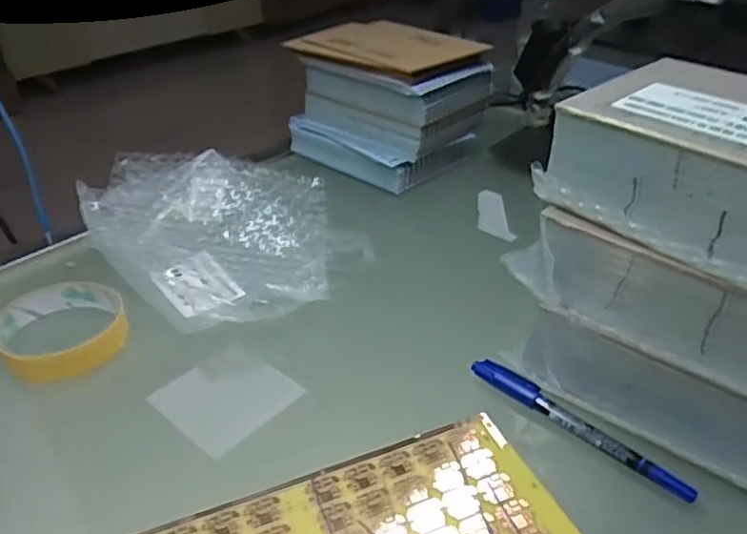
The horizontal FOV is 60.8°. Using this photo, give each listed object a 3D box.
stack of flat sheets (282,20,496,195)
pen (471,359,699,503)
[{"bbox_3d":[0.013,-0.170,0.655,0.167,0.124,0.125,26,41,31],"label":"stack of flat sheets"},{"bbox_3d":[0.116,0.089,0.368,0.137,0.009,0.013,28,42,33],"label":"pen"}]

